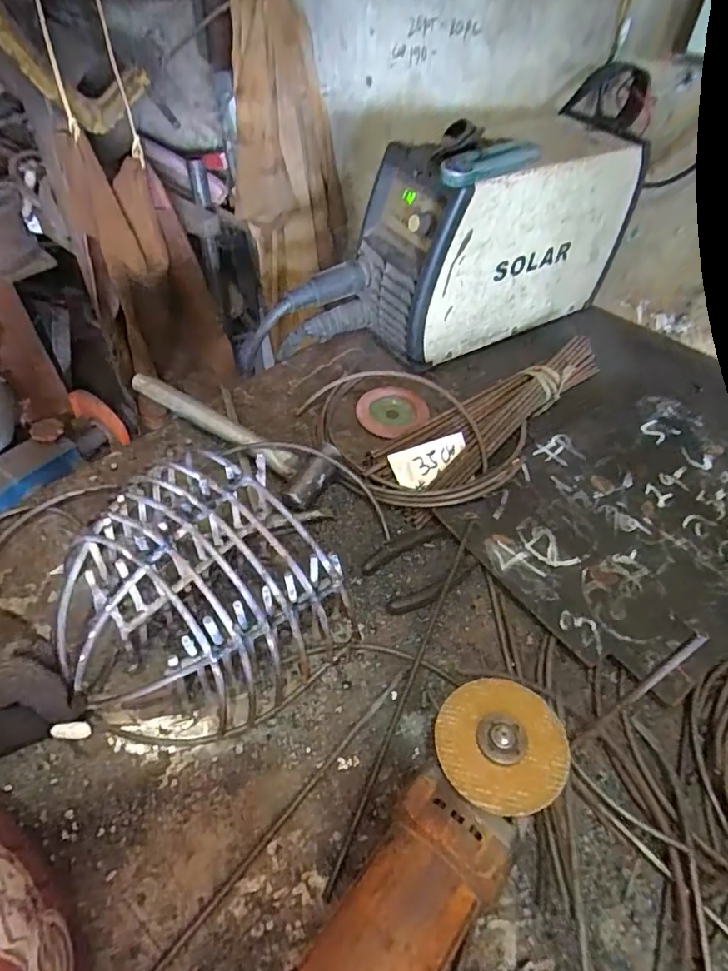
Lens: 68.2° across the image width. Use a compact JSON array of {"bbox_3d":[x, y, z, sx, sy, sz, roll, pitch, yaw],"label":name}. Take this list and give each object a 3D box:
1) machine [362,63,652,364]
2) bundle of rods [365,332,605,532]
[{"bbox_3d":[0.178,-0.322,0.683,0.376,0.237,0.143,-26,56,-24],"label":"machine"},{"bbox_3d":[0.147,-0.086,0.611,0.334,0.035,0.091,-34,60,-29],"label":"bundle of rods"}]

